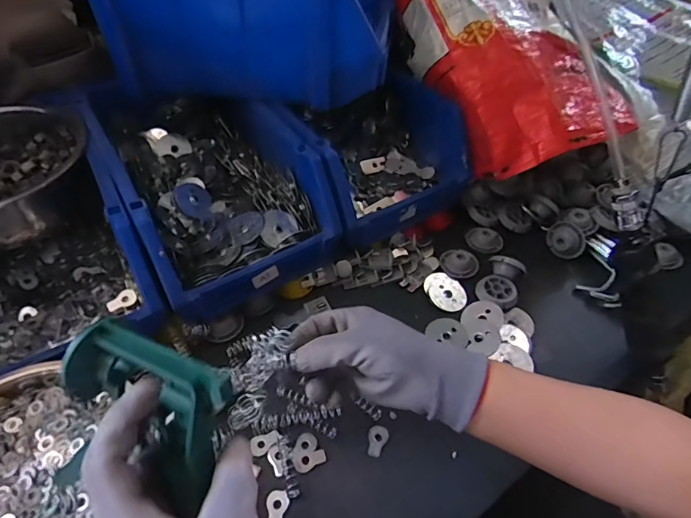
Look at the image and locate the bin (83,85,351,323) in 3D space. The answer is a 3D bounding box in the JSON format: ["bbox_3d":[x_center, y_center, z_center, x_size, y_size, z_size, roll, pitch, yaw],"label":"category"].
[{"bbox_3d":[-0.176,-0.108,0.560,0.199,0.126,0.345,-25,51,-23],"label":"bin"}]

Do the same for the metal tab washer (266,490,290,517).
[{"bbox_3d":[-0.058,0.210,0.376,0.018,0.004,0.030,5,46,3],"label":"metal tab washer"}]

